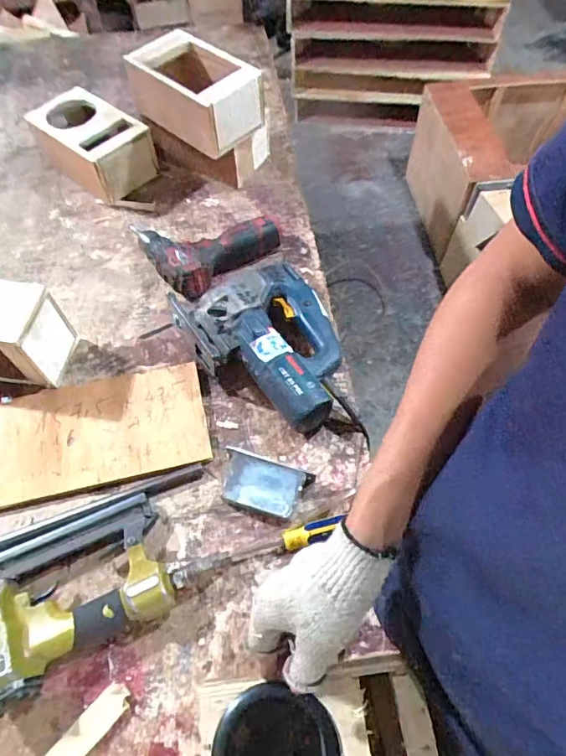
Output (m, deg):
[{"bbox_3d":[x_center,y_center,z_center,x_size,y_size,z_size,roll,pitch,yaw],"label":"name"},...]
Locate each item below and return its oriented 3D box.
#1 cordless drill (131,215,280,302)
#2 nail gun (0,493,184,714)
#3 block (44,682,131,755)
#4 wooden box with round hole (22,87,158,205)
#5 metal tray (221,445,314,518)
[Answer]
[{"bbox_3d":[-0.132,-0.232,0.761,0.189,0.048,0.186,-37,66,-18],"label":"cordless drill"},{"bbox_3d":[-0.227,0.219,0.514,0.199,0.054,0.155,-26,63,-13],"label":"nail gun"},{"bbox_3d":[-0.192,0.348,0.472,0.028,0.012,0.093,38,68,20],"label":"block"},{"bbox_3d":[-0.339,-0.412,0.857,0.214,0.096,0.137,40,69,21],"label":"wooden box with round hole"},{"bbox_3d":[-0.027,0.130,0.584,0.106,0.032,0.061,15,62,9],"label":"metal tray"}]

